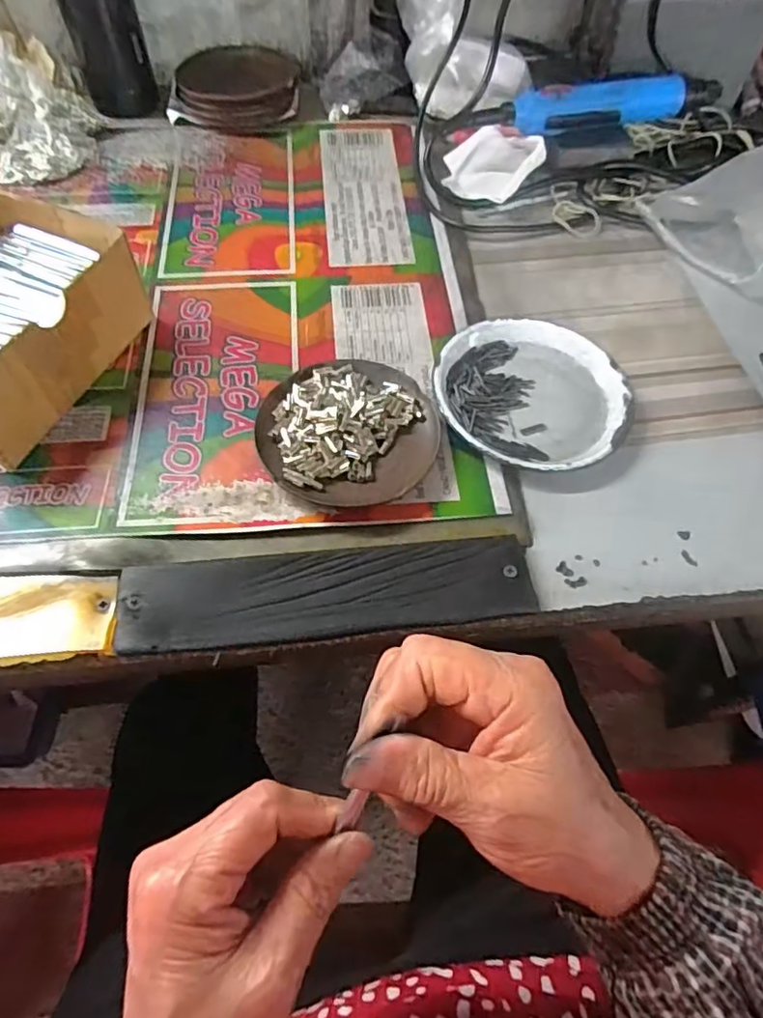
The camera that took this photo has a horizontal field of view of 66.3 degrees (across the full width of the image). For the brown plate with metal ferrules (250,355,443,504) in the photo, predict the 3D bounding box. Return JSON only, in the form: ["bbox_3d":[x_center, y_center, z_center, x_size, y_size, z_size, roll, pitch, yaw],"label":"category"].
[{"bbox_3d":[-0.021,-0.052,0.377,0.111,0.024,0.105,1,60,-3],"label":"brown plate with metal ferrules"}]

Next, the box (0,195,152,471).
[{"bbox_3d":[-0.253,-0.122,0.382,0.126,0.068,0.161,20,61,8],"label":"box"}]

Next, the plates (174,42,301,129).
[{"bbox_3d":[-0.142,-0.425,0.586,0.116,0.033,0.103,-2,60,-5],"label":"plates"}]

